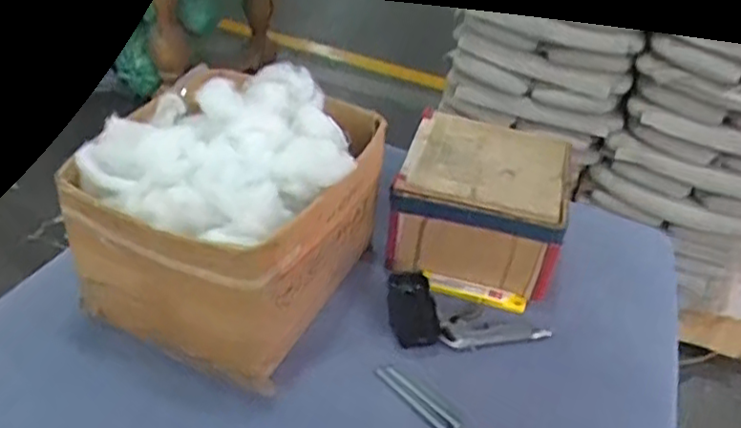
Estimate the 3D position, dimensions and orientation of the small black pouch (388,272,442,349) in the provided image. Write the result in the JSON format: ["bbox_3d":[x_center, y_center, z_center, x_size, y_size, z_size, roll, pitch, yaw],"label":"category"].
[{"bbox_3d":[0.051,0.111,0.832,0.056,0.013,0.128,0,37,-4],"label":"small black pouch"}]

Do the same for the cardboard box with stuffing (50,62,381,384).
[{"bbox_3d":[-0.159,-0.011,0.788,0.268,0.232,0.303,19,38,16],"label":"cardboard box with stuffing"}]

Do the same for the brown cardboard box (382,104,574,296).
[{"bbox_3d":[0.144,-0.019,0.914,0.213,0.136,0.238,11,36,5],"label":"brown cardboard box"}]

